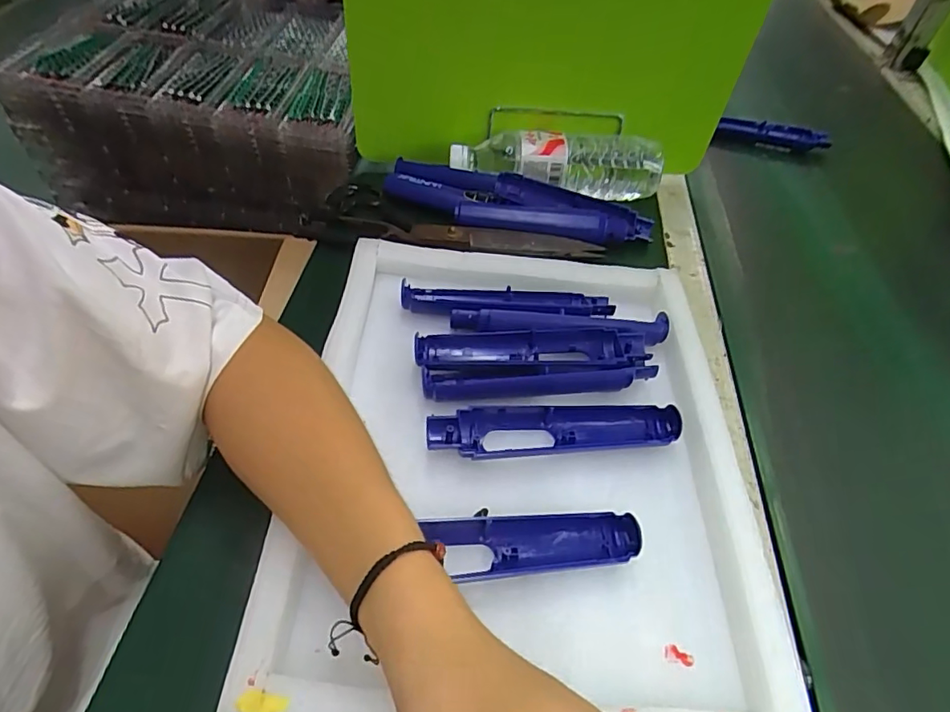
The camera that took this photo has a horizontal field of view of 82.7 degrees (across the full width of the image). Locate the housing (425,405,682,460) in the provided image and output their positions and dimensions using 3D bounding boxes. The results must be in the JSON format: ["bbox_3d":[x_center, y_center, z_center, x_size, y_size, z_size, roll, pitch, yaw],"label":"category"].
[{"bbox_3d":[0.055,0.053,0.375,0.174,0.020,0.035,-2,50,-7],"label":"housing"}]

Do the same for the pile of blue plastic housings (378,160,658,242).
[{"bbox_3d":[0.040,-0.157,0.546,0.269,0.030,0.070,16,50,8],"label":"pile of blue plastic housings"}]

